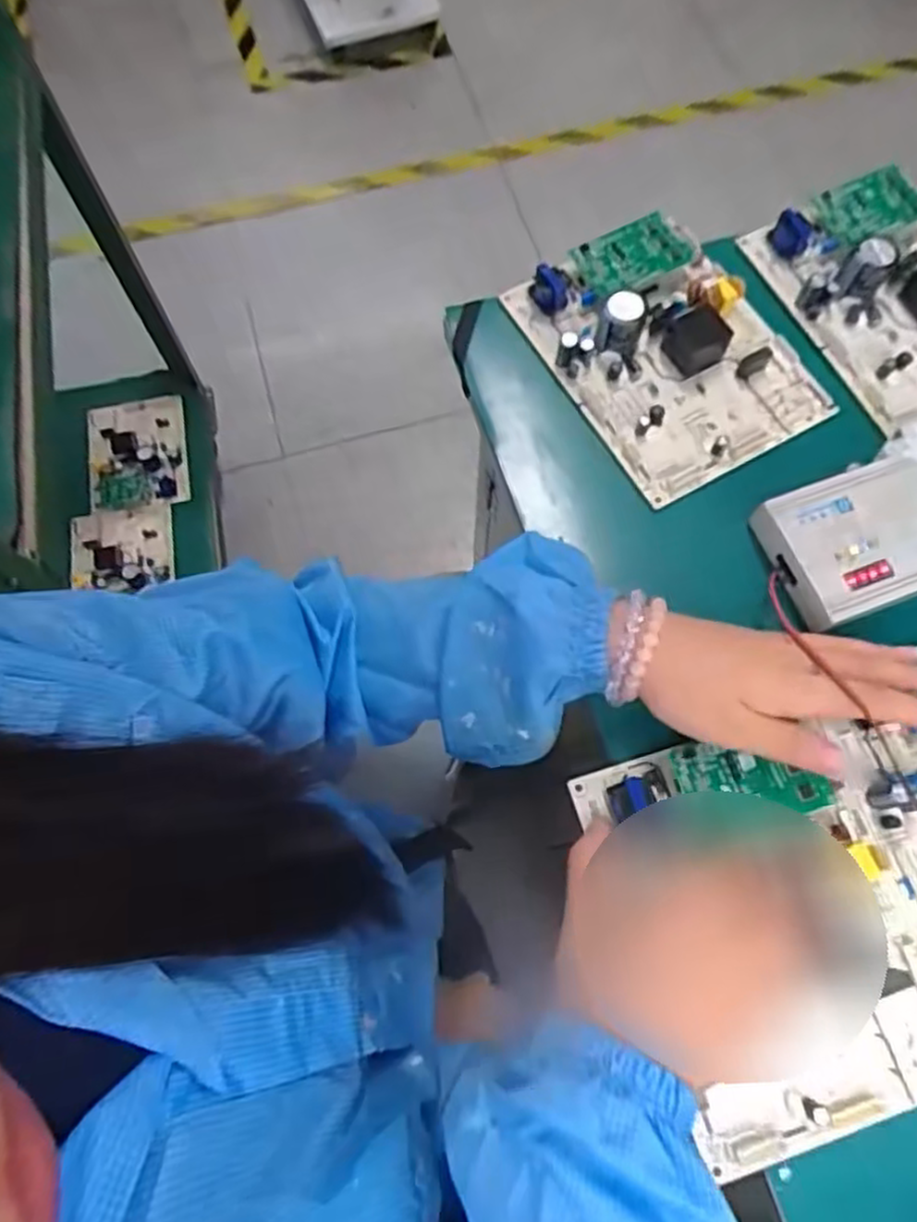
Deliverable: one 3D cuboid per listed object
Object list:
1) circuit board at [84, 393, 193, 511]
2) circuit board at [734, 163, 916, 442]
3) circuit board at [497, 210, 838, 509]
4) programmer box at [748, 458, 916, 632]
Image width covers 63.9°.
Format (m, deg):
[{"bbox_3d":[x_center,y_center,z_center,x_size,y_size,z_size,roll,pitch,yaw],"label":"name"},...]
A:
[{"bbox_3d":[-0.486,-0.238,1.109,0.144,0.024,0.172,-9,70,-2],"label":"circuit board"},{"bbox_3d":[0.301,-0.213,0.491,0.137,0.034,0.184,-23,71,-7],"label":"circuit board"},{"bbox_3d":[0.137,-0.174,0.479,0.138,0.033,0.183,-29,72,-9],"label":"circuit board"},{"bbox_3d":[0.247,-0.044,0.432,0.125,0.021,0.080,-19,71,-6],"label":"programmer box"}]

